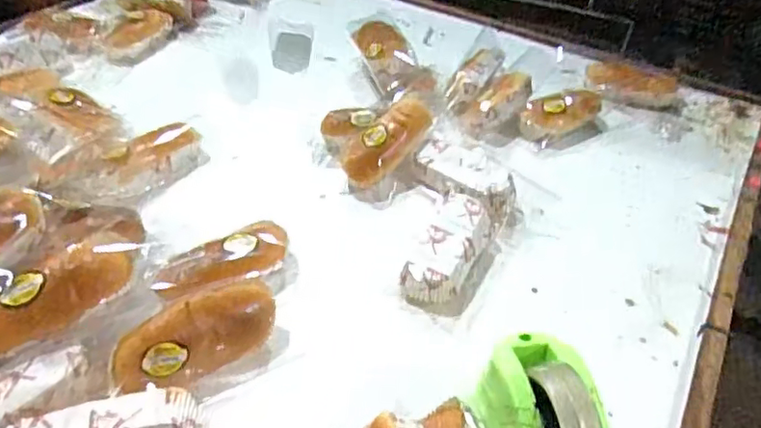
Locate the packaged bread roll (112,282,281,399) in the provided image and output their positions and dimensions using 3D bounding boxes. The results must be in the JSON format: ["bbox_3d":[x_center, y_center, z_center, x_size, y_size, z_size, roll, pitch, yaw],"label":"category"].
[{"bbox_3d":[-0.167,0.109,0.537,0.144,0.067,0.042,-24,5,-33],"label":"packaged bread roll"}]

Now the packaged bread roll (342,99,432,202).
[{"bbox_3d":[0.008,-0.096,0.772,0.084,0.053,0.167,24,60,21],"label":"packaged bread roll"}]

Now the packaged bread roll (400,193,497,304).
[{"bbox_3d":[0.078,0.036,0.667,0.072,0.049,0.164,22,44,19],"label":"packaged bread roll"}]

